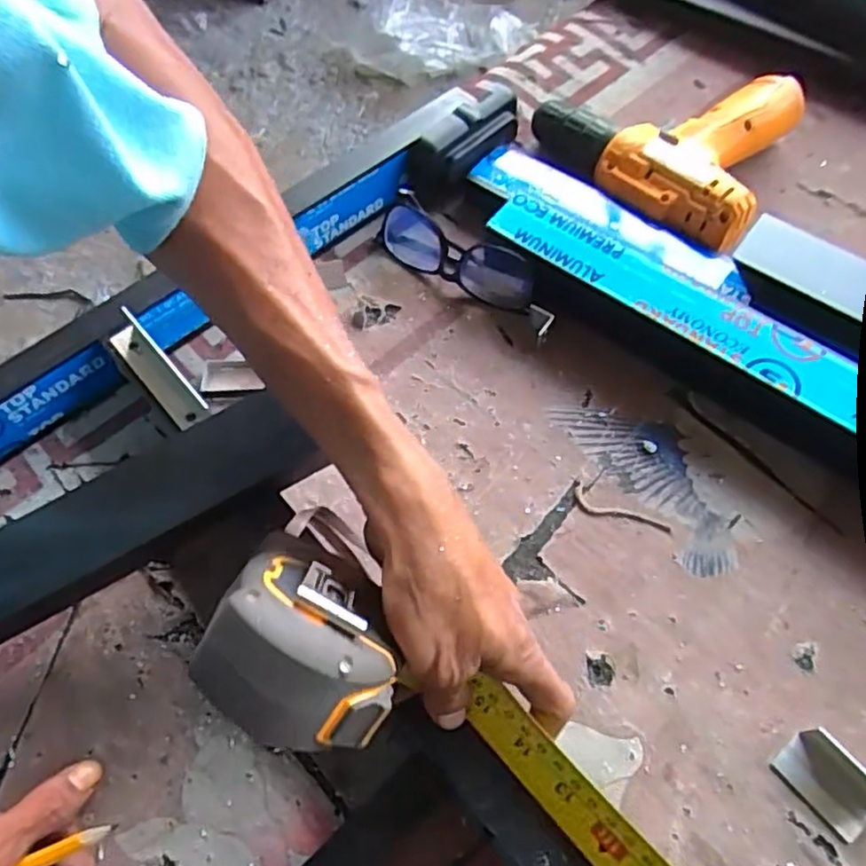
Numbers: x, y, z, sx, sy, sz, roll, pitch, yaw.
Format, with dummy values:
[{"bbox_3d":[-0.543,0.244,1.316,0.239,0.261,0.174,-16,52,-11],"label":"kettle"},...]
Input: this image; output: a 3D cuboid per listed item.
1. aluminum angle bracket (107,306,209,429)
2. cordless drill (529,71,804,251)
[{"bbox_3d":[-0.171,-0.038,0.408,0.022,0.021,0.089,-39,69,-16],"label":"aluminum angle bracket"},{"bbox_3d":[0.176,-0.235,0.530,0.182,0.051,0.163,25,66,14],"label":"cordless drill"}]

